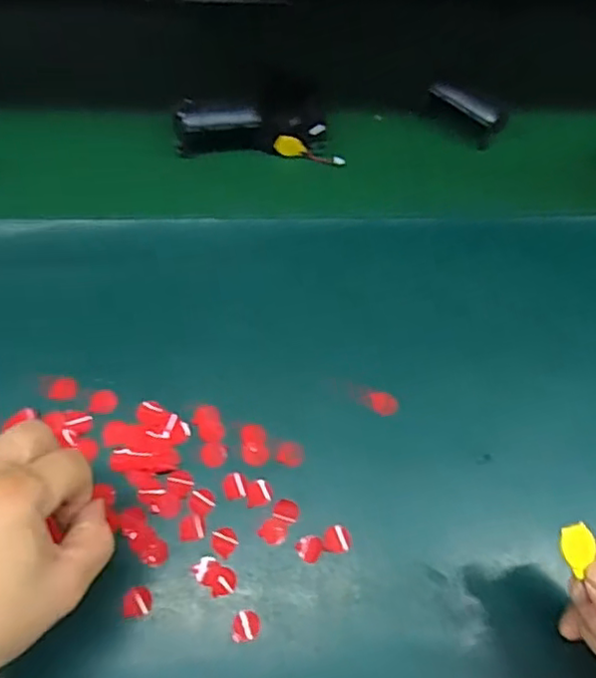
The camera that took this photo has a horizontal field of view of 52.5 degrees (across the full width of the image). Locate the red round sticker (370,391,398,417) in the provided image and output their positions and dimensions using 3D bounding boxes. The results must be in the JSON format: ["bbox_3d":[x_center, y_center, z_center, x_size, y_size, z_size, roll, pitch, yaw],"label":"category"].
[{"bbox_3d":[0.059,0.043,0.409,0.018,0.004,0.017,2,60,-3],"label":"red round sticker"}]

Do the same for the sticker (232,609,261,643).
[{"bbox_3d":[-0.029,0.163,0.343,0.015,0.004,0.016,4,67,-9],"label":"sticker"}]

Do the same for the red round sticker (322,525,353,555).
[{"bbox_3d":[0.024,0.121,0.366,0.017,0.004,0.016,2,60,-3],"label":"red round sticker"}]

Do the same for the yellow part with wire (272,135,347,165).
[{"bbox_3d":[0.010,-0.159,0.512,0.060,0.019,0.010,12,60,3],"label":"yellow part with wire"}]

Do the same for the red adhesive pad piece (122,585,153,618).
[{"bbox_3d":[-0.092,0.149,0.345,0.015,0.004,0.016,-3,61,-6],"label":"red adhesive pad piece"}]

